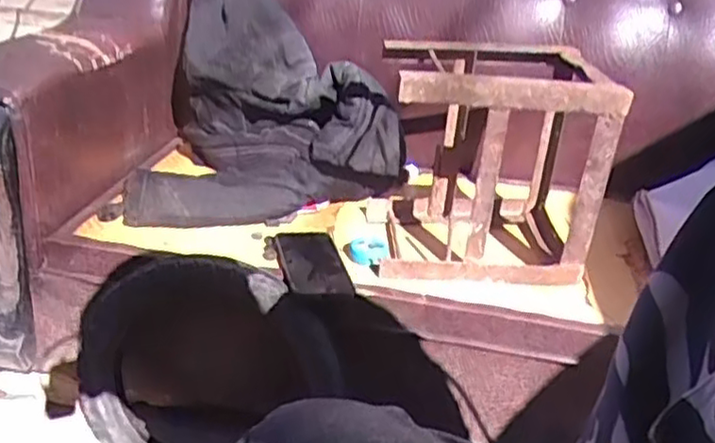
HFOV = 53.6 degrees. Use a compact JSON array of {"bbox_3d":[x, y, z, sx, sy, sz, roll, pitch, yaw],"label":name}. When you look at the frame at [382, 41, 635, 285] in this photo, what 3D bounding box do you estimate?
[{"bbox_3d":[0.181,-0.079,0.982,0.288,0.293,0.230,1,26,-4],"label":"frame"}]

